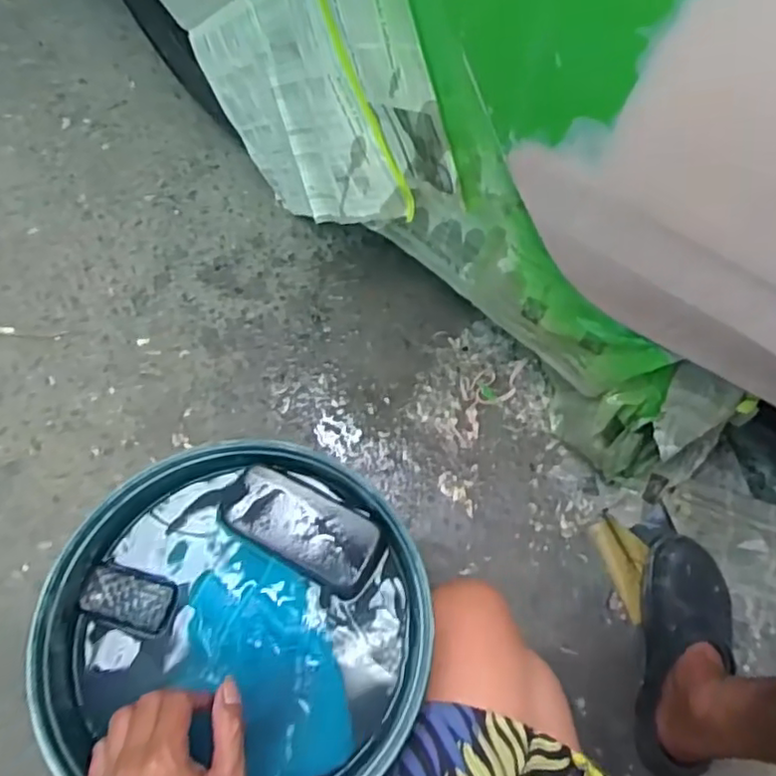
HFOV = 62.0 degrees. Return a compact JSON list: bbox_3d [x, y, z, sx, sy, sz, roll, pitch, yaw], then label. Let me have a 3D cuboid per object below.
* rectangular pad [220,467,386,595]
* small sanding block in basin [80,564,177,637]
[{"bbox_3d":[-0.074,0.123,0.563,0.132,0.018,0.067,27,73,7],"label":"rectangular pad"},{"bbox_3d":[-0.221,0.180,0.550,0.073,0.015,0.045,15,72,3],"label":"small sanding block in basin"}]

